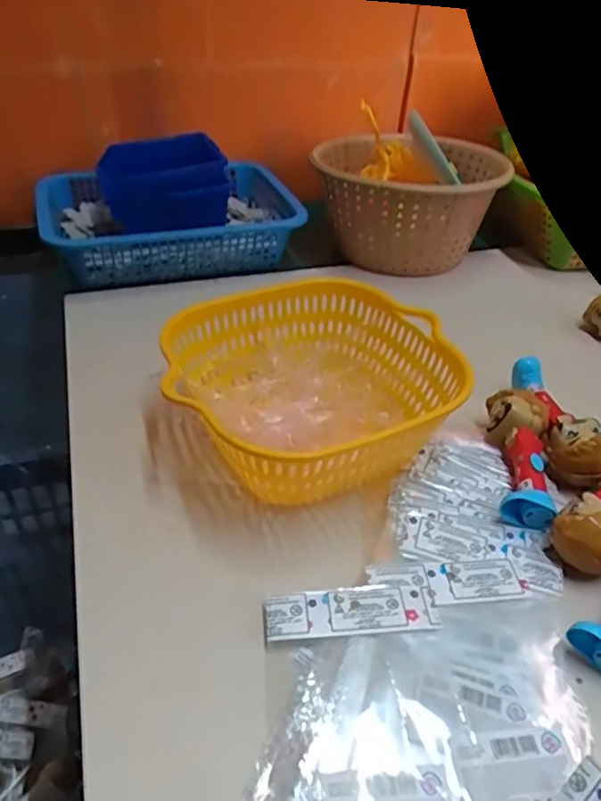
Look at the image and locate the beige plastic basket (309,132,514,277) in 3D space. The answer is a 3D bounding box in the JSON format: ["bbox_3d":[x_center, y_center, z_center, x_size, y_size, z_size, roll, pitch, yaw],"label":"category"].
[{"bbox_3d":[0.124,-0.247,0.734,0.202,0.125,0.227,0,39,-3],"label":"beige plastic basket"}]

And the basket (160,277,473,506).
[{"bbox_3d":[0.006,-0.008,0.460,0.211,0.072,0.199,-15,41,-23],"label":"basket"}]

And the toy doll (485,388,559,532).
[{"bbox_3d":[0.160,0.039,0.441,0.039,0.034,0.115,10,37,8],"label":"toy doll"}]

